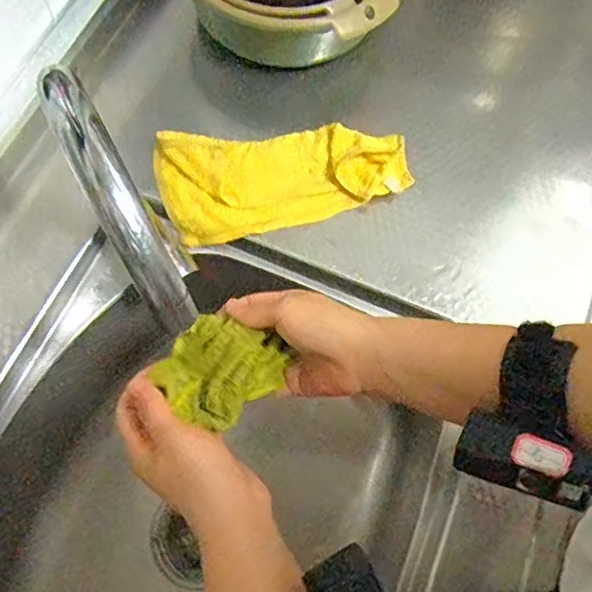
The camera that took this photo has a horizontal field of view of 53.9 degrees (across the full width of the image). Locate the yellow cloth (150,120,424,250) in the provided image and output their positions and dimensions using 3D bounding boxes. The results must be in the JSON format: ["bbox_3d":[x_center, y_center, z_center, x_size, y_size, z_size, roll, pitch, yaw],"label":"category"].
[{"bbox_3d":[-0.011,-0.117,0.579,0.246,0.021,0.108,-4,68,-5],"label":"yellow cloth"}]

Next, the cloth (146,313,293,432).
[{"bbox_3d":[-0.054,0.047,0.420,0.086,0.027,0.077,-36,74,-16],"label":"cloth"}]

